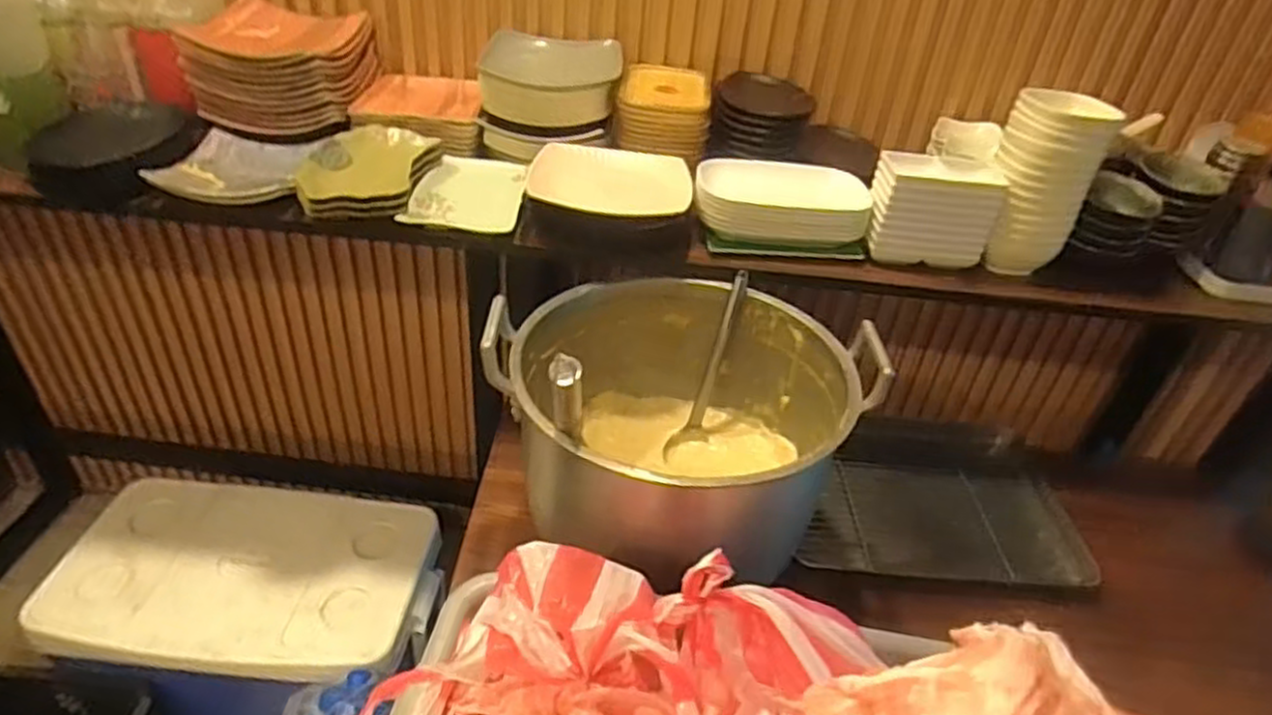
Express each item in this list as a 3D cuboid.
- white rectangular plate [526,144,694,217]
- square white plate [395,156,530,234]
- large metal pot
[{"bbox_3d":[-0.032,-0.232,0.968,0.206,0.019,0.174,3,36,-4],"label":"white rectangular plate"},{"bbox_3d":[-0.224,-0.223,1.014,0.135,0.031,0.179,4,36,-2],"label":"square white plate"},{"bbox_3d":[0.035,0.051,0.887,0.386,0.257,0.372,-5,38,-15],"label":"large metal pot"}]

